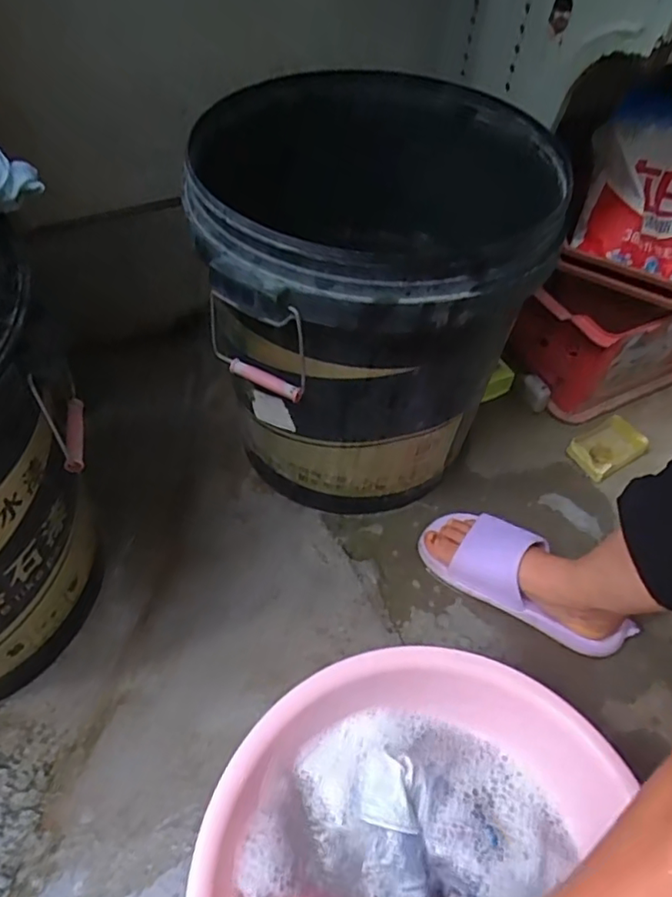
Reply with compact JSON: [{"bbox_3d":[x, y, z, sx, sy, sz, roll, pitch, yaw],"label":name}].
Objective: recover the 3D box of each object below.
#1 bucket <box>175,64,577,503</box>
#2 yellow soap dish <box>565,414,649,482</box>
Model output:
[{"bbox_3d":[0.038,-0.158,0.717,0.354,0.399,0.383,7,52,2],"label":"bucket"},{"bbox_3d":[0.387,-0.001,0.848,0.105,0.025,0.071,-25,57,-21],"label":"yellow soap dish"}]

